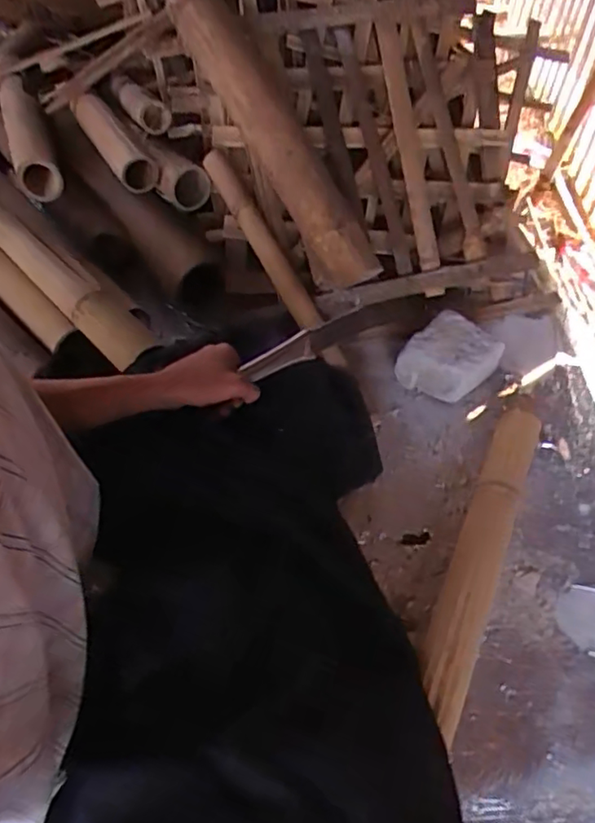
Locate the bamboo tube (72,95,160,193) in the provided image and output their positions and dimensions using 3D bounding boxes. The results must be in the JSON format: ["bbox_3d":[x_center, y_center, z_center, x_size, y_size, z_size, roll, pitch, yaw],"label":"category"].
[{"bbox_3d":[-0.321,-0.476,1.007,0.062,0.054,0.272,-26,61,-17],"label":"bamboo tube"}]

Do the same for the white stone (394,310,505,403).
[{"bbox_3d":[0.236,-0.077,0.934,0.129,0.085,0.118,-37,64,-23],"label":"white stone"}]

